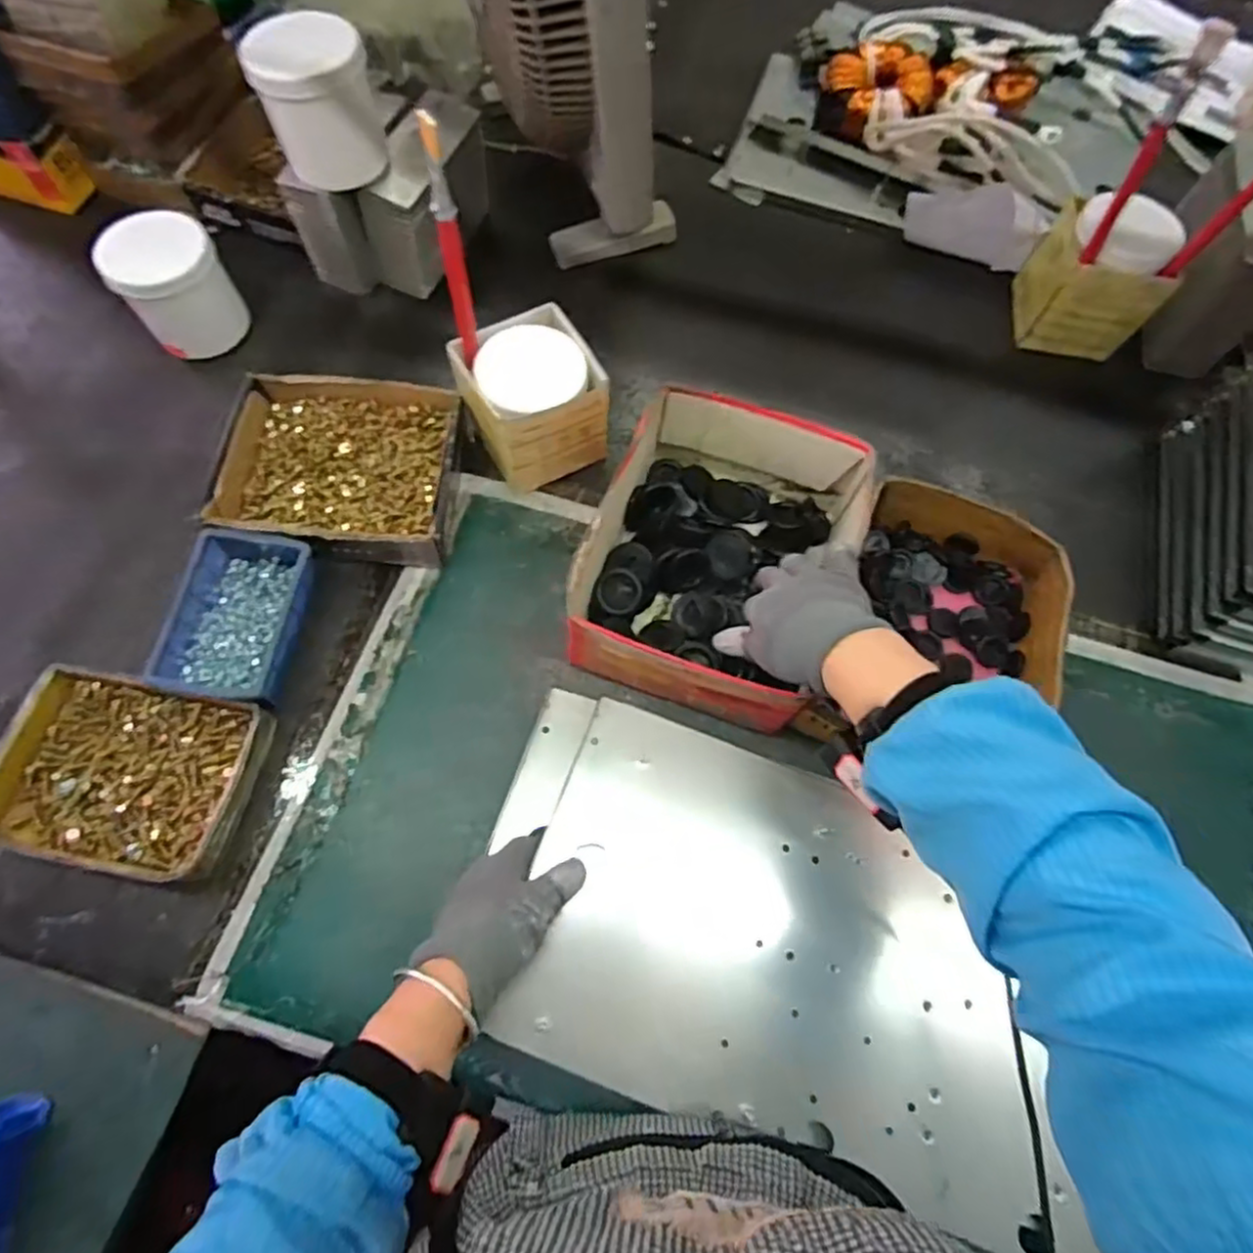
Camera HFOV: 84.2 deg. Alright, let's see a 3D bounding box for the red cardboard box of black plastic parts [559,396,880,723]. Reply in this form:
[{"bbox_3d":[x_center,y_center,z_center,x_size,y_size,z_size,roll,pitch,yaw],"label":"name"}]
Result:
[{"bbox_3d":[0.077,-0.063,0.606,0.197,0.104,0.252,19,69,5],"label":"red cardboard box of black plastic parts"}]

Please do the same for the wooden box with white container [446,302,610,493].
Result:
[{"bbox_3d":[-0.089,-0.211,0.658,0.116,0.107,0.111,-27,72,-12],"label":"wooden box with white container"}]

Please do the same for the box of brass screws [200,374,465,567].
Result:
[{"bbox_3d":[-0.265,-0.152,0.656,0.213,0.051,0.188,6,68,0],"label":"box of brass screws"}]

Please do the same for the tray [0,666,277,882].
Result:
[{"bbox_3d":[-0.391,0.115,0.547,0.181,0.042,0.137,11,68,2],"label":"tray"}]

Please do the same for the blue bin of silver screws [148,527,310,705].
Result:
[{"bbox_3d":[-0.326,-0.010,0.593,0.098,0.051,0.151,7,68,0],"label":"blue bin of silver screws"}]

